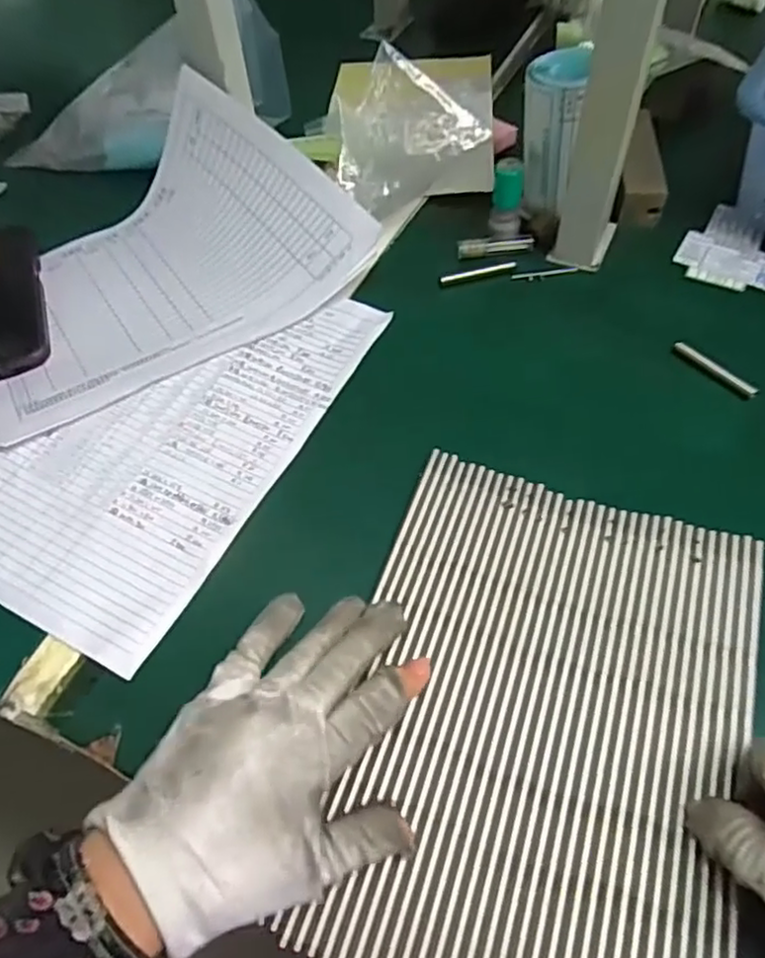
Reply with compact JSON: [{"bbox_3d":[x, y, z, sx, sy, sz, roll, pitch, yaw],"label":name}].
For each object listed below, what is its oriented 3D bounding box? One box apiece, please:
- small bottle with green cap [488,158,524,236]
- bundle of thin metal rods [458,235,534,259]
[{"bbox_3d":[0.093,-0.210,0.481,0.023,0.047,0.019,9,56,9],"label":"small bottle with green cap"},{"bbox_3d":[0.085,-0.178,0.496,0.058,0.012,0.016,-10,55,-4],"label":"bundle of thin metal rods"}]

